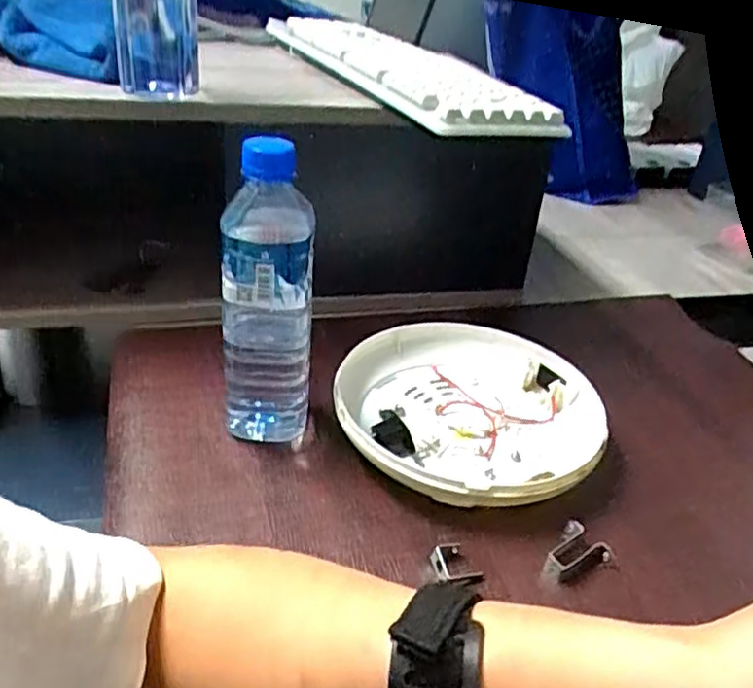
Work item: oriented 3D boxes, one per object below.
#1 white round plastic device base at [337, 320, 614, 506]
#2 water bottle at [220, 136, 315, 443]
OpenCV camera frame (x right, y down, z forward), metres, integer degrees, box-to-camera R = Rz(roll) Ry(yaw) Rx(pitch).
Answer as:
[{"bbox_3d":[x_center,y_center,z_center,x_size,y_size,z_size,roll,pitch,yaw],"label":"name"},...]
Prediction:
[{"bbox_3d":[0.074,0.052,0.539,0.196,0.041,0.206,4,32,-3],"label":"white round plastic device base"},{"bbox_3d":[-0.076,-0.031,0.484,0.059,0.218,0.061,1,31,-6],"label":"water bottle"}]

